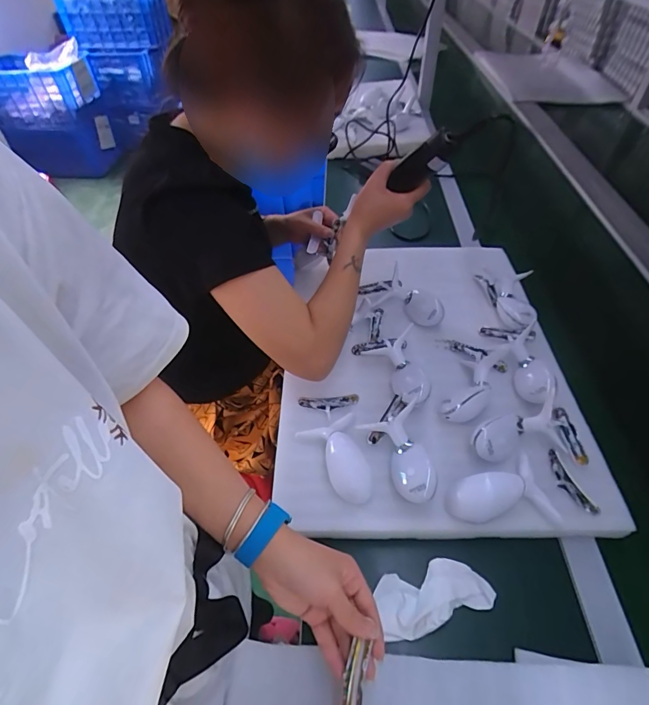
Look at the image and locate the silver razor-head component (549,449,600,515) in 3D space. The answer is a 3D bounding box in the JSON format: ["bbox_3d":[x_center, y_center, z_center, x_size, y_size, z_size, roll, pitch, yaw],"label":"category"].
[{"bbox_3d":[0.284,0.151,0.475,0.021,0.010,0.078,-15,51,-12],"label":"silver razor-head component"}]

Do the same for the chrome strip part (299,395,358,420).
[{"bbox_3d":[0.006,0.073,0.563,0.082,0.015,0.029,-3,50,-2],"label":"chrome strip part"}]

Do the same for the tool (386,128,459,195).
[{"bbox_3d":[0.124,-0.239,0.521,0.039,0.104,0.026,51,58,-11],"label":"tool"}]

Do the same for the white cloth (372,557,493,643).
[{"bbox_3d":[0.117,0.255,0.431,0.120,0.033,0.062,-10,50,-8],"label":"white cloth"}]

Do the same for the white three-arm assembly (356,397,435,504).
[{"bbox_3d":[0.102,0.118,0.496,0.070,0.042,0.115,-22,53,-18],"label":"white three-arm assembly"}]

